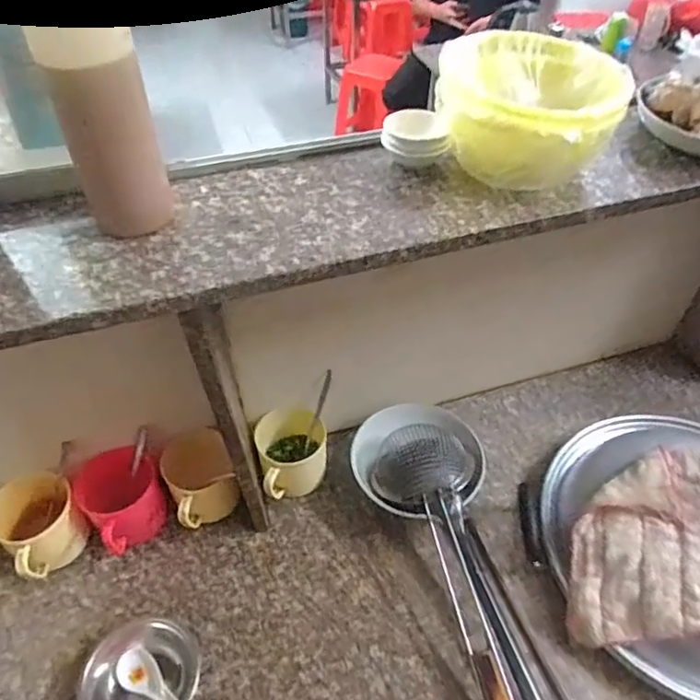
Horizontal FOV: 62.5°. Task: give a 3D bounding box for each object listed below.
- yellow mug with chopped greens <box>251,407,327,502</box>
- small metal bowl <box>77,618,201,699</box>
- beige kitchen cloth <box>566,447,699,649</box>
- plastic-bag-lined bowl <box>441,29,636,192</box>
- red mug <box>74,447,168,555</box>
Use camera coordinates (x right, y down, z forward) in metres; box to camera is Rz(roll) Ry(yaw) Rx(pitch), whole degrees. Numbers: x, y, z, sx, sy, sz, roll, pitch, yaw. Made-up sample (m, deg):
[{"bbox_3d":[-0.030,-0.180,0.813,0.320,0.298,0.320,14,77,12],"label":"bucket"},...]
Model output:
[{"bbox_3d":[-0.083,0.148,0.828,0.095,0.090,0.122,-12,48,-12],"label":"yellow mug with chopped greens"},{"bbox_3d":[-0.233,0.364,0.643,0.124,0.059,0.108,-15,48,-14],"label":"small metal bowl"},{"bbox_3d":[0.408,0.238,0.675,0.266,0.042,0.242,8,68,17],"label":"beige kitchen cloth"},{"bbox_3d":[0.173,-0.235,0.570,0.168,0.088,0.166,19,49,17],"label":"plastic-bag-lined bowl"},{"bbox_3d":[-0.294,0.200,0.764,0.094,0.110,0.097,-33,55,-28],"label":"red mug"}]

